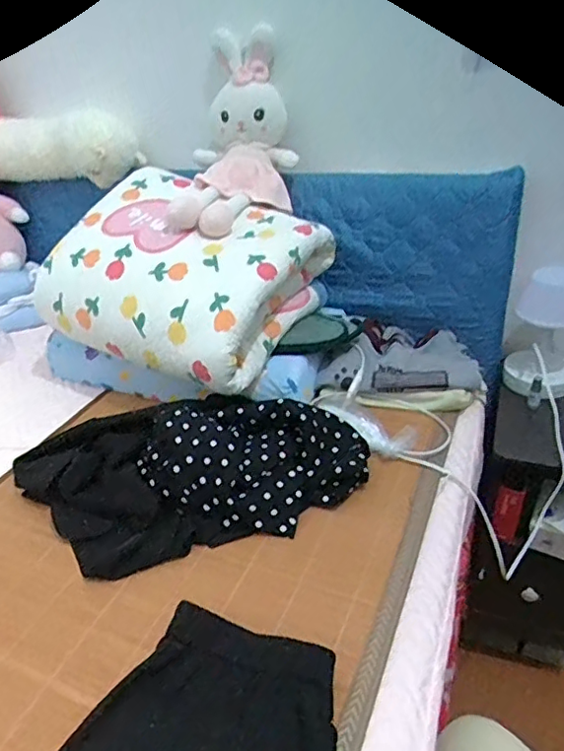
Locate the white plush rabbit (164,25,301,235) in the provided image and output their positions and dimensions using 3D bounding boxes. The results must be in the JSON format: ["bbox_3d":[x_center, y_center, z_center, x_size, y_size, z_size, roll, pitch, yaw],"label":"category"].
[{"bbox_3d":[-0.077,-0.391,1.001,0.180,0.135,0.389,6,72,9],"label":"white plush rabbit"}]

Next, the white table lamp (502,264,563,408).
[{"bbox_3d":[0.462,-0.075,1.015,0.125,0.198,0.148,6,33,16],"label":"white table lamp"}]

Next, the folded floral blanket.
[{"bbox_3d":[-0.155,-0.178,0.963,0.376,0.201,0.334,14,36,27],"label":"folded floral blanket"}]

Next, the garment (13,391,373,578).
[{"bbox_3d":[-0.116,0.124,0.778,0.452,0.118,0.221,-12,33,-14],"label":"garment"}]

